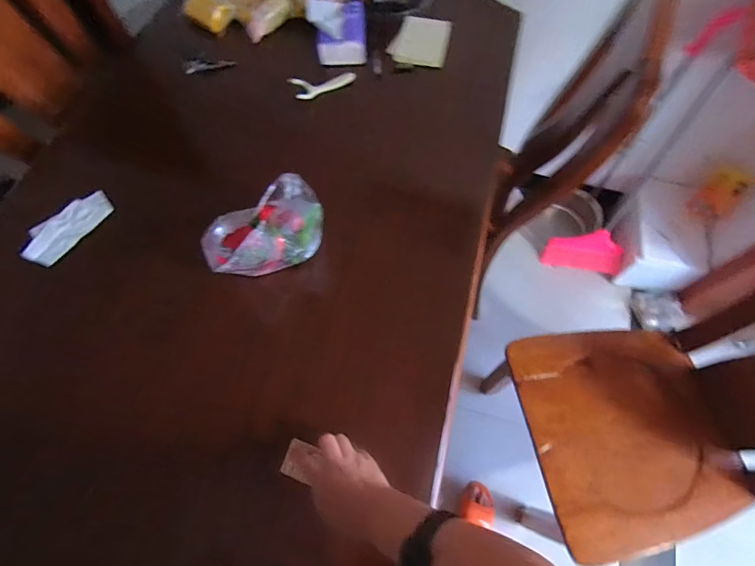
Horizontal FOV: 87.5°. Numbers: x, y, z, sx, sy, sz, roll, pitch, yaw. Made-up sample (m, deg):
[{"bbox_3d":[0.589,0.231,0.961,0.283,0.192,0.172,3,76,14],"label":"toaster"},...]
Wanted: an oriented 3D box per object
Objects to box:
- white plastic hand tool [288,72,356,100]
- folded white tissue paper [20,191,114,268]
[{"bbox_3d":[-0.113,-0.423,0.821,0.139,0.043,0.024,-24,67,-10],"label":"white plastic hand tool"},{"bbox_3d":[-0.563,-0.104,0.715,0.083,0.015,0.159,32,70,14],"label":"folded white tissue paper"}]

